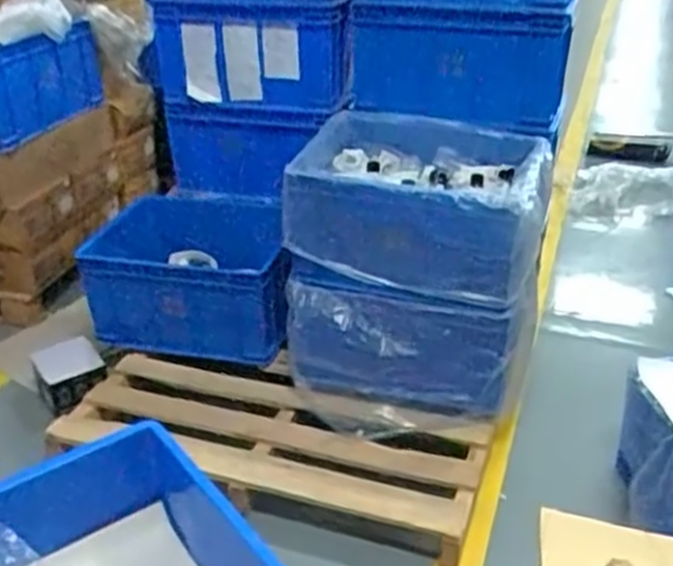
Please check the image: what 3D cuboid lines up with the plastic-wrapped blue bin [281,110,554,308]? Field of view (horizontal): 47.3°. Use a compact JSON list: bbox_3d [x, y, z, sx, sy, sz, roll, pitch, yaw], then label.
[{"bbox_3d":[0.202,-0.205,1.895,0.609,0.251,0.448,8,31,17],"label":"plastic-wrapped blue bin"}]

